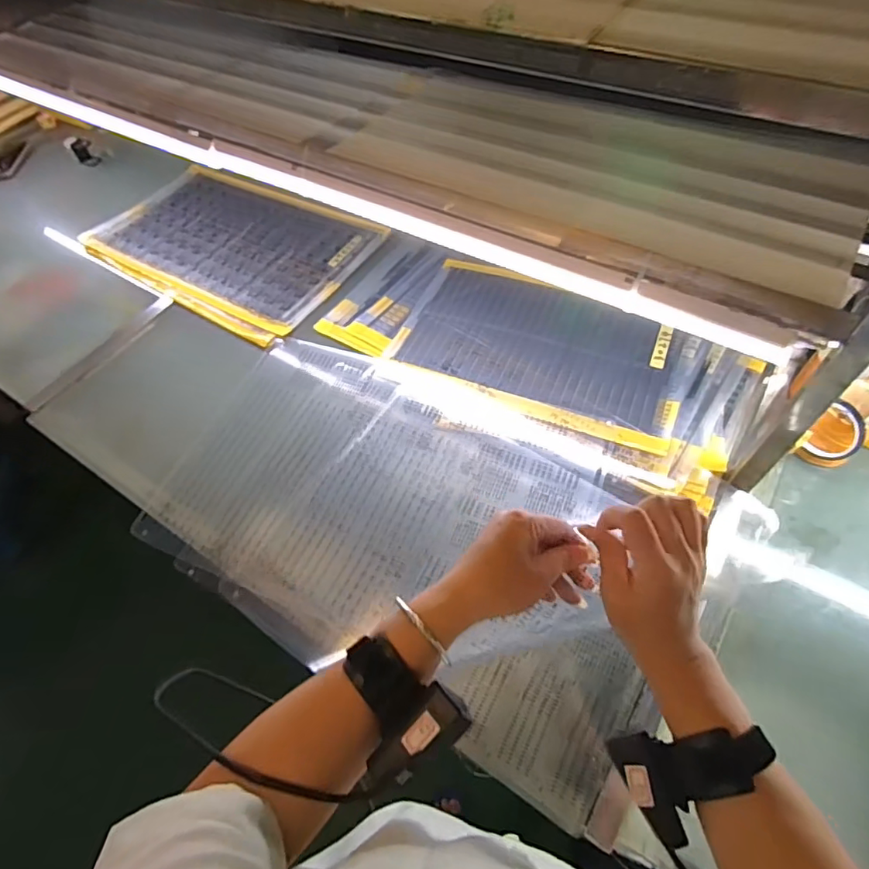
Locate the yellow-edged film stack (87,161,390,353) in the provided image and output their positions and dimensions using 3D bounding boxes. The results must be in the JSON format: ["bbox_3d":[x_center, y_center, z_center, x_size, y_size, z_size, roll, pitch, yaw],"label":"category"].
[{"bbox_3d":[-0.462,-0.429,1.127,0.623,0.020,0.371,27,62,19],"label":"yellow-edged film stack"}]

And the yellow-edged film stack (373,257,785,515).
[{"bbox_3d":[0.227,-0.118,0.877,0.598,0.027,0.357,22,61,17],"label":"yellow-edged film stack"}]

